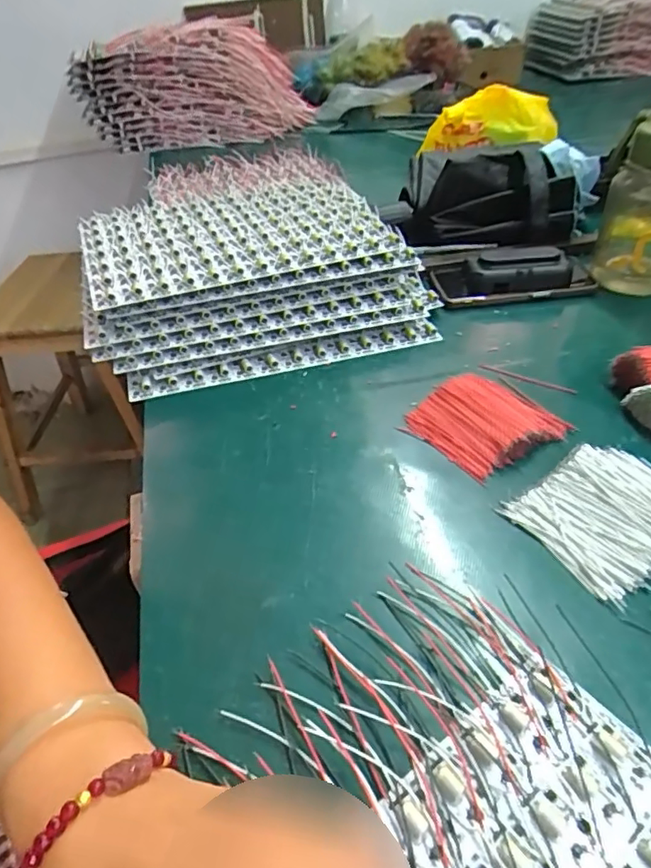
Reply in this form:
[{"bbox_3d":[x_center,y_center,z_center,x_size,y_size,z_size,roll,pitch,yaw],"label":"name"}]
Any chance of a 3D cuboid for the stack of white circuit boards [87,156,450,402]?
[{"bbox_3d":[-0.083,-0.182,0.596,0.324,0.097,0.310,-16,44,-9],"label":"stack of white circuit boards"}]

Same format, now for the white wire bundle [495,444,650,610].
[{"bbox_3d":[0.183,0.048,0.356,0.106,0.018,0.089,-26,46,-19],"label":"white wire bundle"}]

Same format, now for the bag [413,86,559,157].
[{"bbox_3d":[0.238,-0.458,0.833,0.198,0.082,0.094,10,43,16],"label":"bag"}]

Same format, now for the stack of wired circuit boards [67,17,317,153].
[{"bbox_3d":[-0.259,-0.649,1.058,0.436,0.185,0.102,-6,43,2],"label":"stack of wired circuit boards"}]

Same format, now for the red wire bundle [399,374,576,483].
[{"bbox_3d":[0.120,-0.013,0.434,0.095,0.018,0.089,-28,46,-20],"label":"red wire bundle"}]

